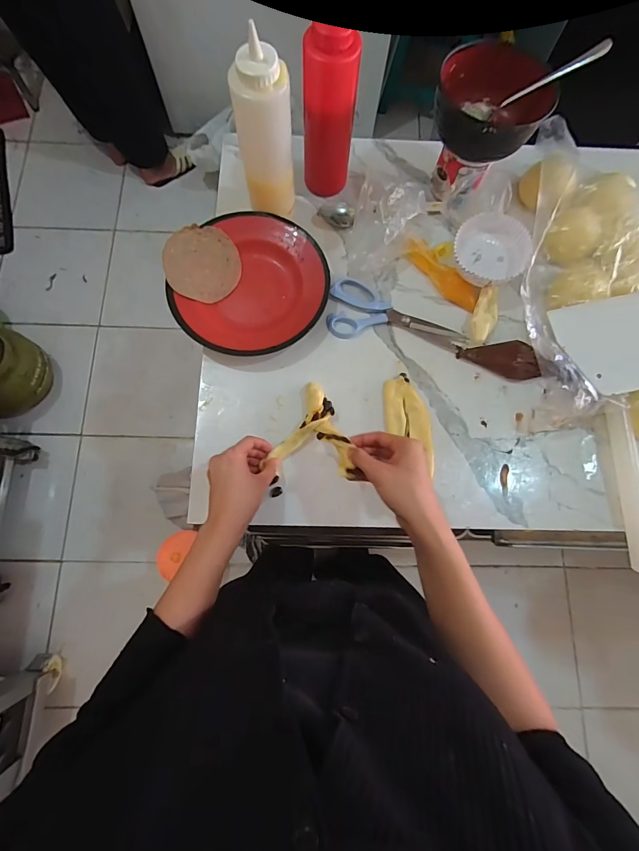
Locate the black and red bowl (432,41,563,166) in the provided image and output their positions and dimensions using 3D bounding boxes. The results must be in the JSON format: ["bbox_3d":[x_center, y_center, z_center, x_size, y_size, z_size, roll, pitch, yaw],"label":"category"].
[{"bbox_3d":[0.217,-0.407,0.491,0.135,0.063,0.119,35,78,7],"label":"black and red bowl"}]

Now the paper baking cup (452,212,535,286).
[{"bbox_3d":[0.234,-0.240,0.538,0.098,0.036,0.093,0,76,-2],"label":"paper baking cup"}]

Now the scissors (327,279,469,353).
[{"bbox_3d":[0.097,-0.134,0.541,0.193,0.012,0.079,26,77,5],"label":"scissors"}]

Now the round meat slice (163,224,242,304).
[{"bbox_3d":[-0.160,-0.223,0.542,0.099,0.007,0.101,0,89,-18],"label":"round meat slice"}]

